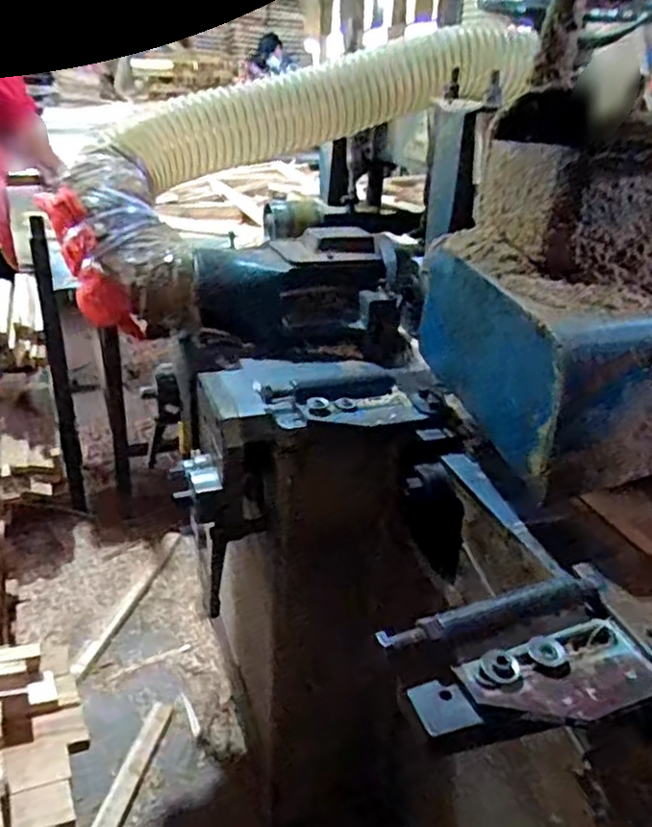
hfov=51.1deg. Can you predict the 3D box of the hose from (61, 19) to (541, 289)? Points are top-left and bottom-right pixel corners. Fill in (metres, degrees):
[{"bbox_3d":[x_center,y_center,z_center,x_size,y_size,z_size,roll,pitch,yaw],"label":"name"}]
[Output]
[{"bbox_3d":[-0.040,-0.423,1.007,0.683,0.148,0.283,-29,36,-11],"label":"hose"}]

